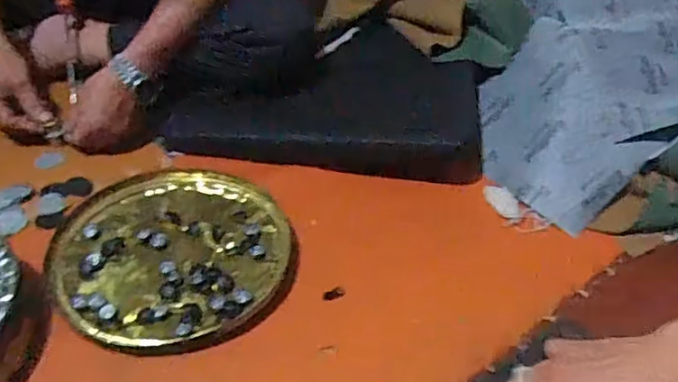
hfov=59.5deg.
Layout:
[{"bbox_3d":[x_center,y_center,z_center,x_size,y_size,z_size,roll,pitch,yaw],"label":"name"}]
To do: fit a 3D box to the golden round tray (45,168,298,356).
[{"bbox_3d":[-0.194,0.066,0.685,0.272,0.012,0.264,4,42,-3],"label":"golden round tray"}]

